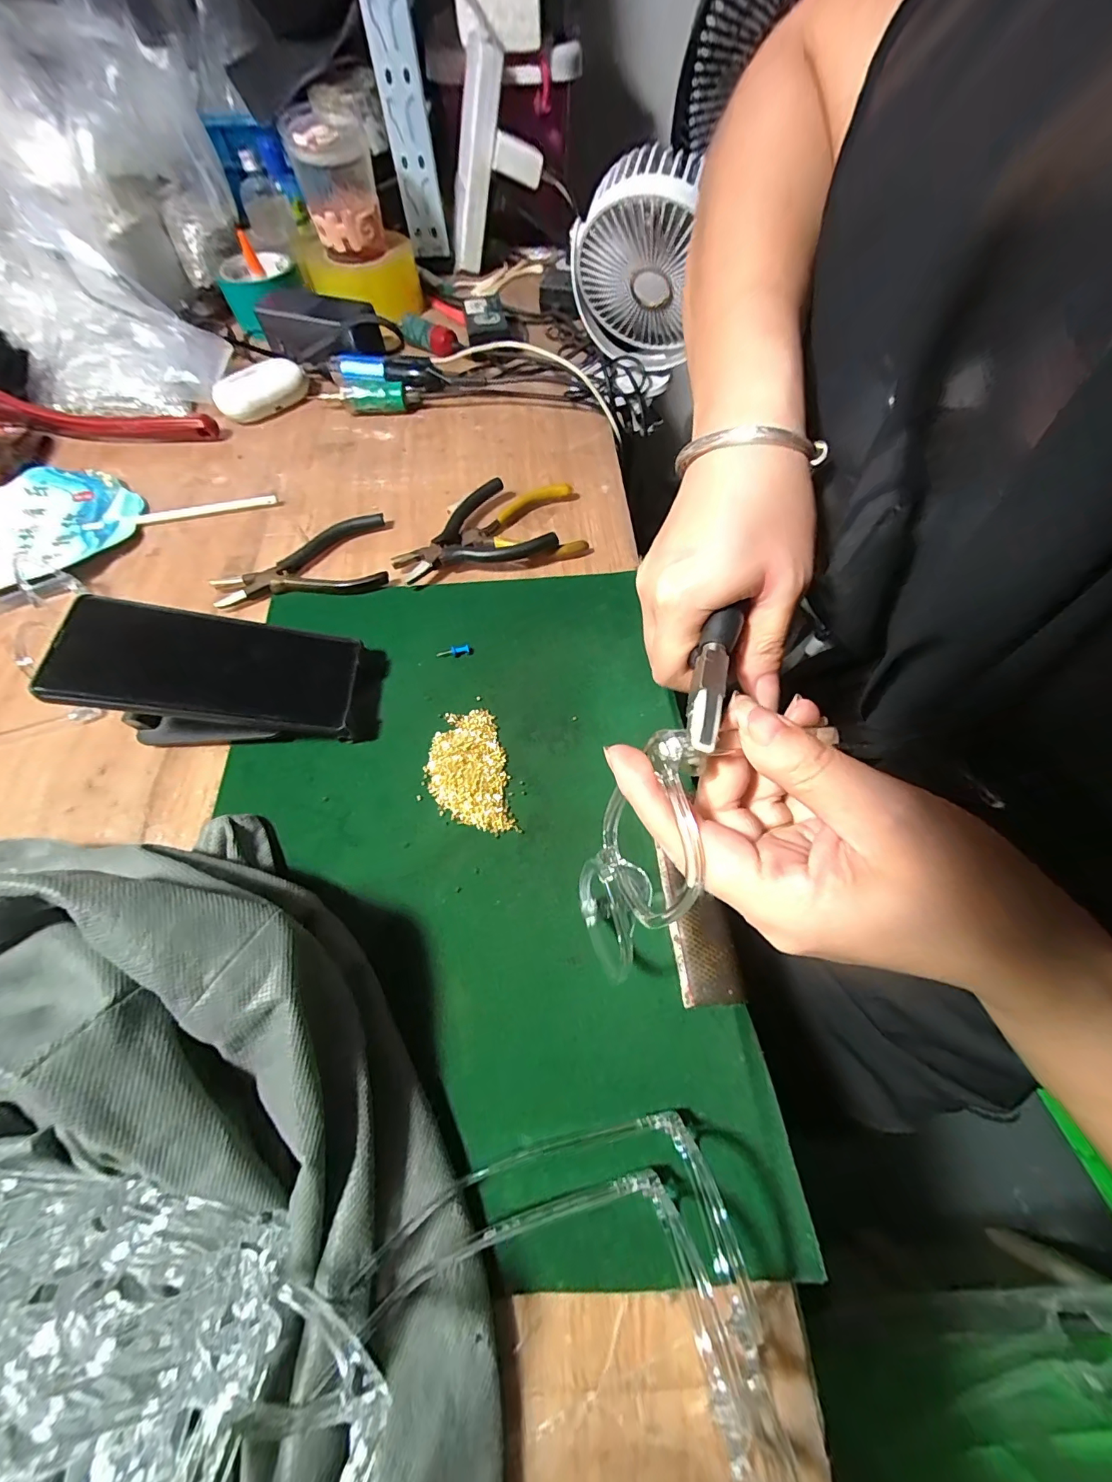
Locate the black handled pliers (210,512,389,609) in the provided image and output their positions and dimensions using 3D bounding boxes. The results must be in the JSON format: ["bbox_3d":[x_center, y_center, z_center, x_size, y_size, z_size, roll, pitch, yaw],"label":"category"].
[{"bbox_3d":[-0.212,-0.149,0.393,0.135,0.014,0.079,-12,64,-5],"label":"black handled pliers"}]

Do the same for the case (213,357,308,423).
[{"bbox_3d":[-0.304,-0.366,0.489,0.043,0.034,0.090,40,71,18],"label":"case"}]

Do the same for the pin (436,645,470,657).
[{"bbox_3d":[-0.078,-0.068,0.353,0.024,0.004,0.006,-12,64,-5],"label":"pin"}]

